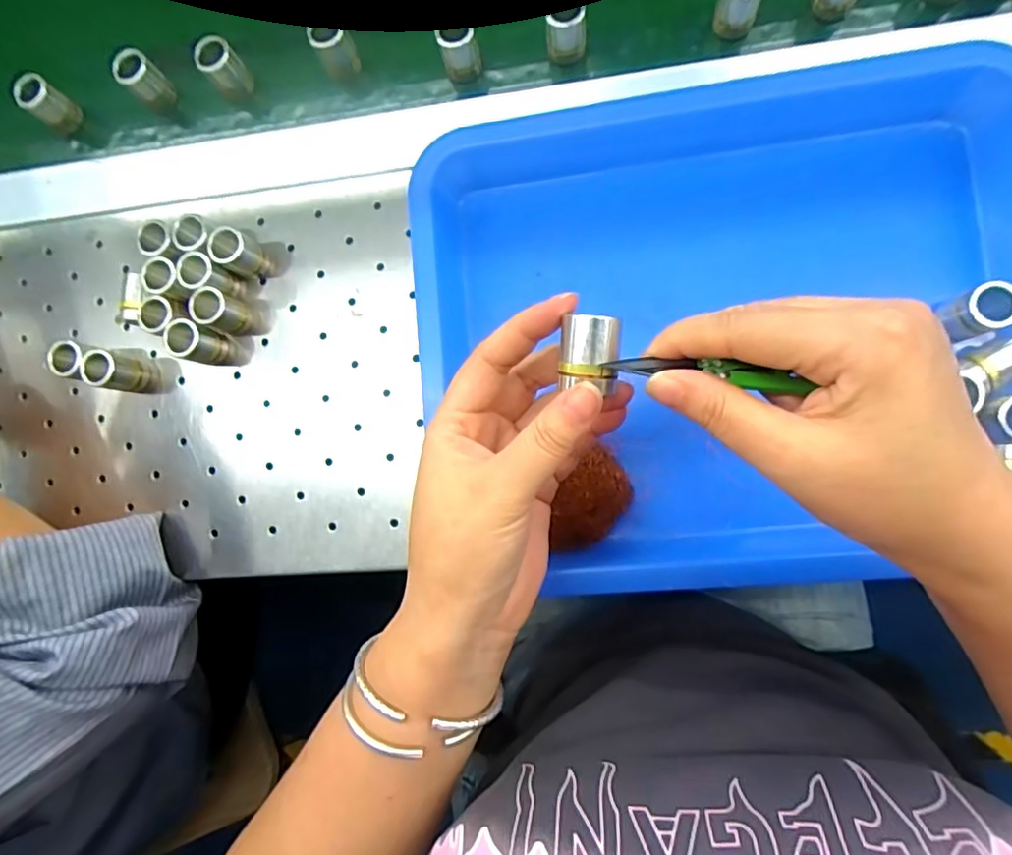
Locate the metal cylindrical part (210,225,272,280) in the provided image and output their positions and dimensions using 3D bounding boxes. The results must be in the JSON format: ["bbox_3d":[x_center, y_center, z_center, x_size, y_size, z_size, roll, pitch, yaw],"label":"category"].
[{"bbox_3d":[-0.163,-0.107,0.345,0.021,0.031,0.021,-1,86,8],"label":"metal cylindrical part"}]

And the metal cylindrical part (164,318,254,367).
[{"bbox_3d":[-0.188,-0.052,0.346,0.024,0.033,0.021,24,90,9],"label":"metal cylindrical part"}]

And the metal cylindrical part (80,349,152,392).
[{"bbox_3d":[-0.243,-0.034,0.352,0.019,0.034,0.022,8,87,9],"label":"metal cylindrical part"}]

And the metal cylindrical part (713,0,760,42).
[{"bbox_3d":[0.133,-0.243,0.320,0.022,0.033,0.021,-1,86,8],"label":"metal cylindrical part"}]

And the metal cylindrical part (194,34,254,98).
[{"bbox_3d":[-0.182,-0.232,0.364,0.018,0.036,0.022,44,93,9],"label":"metal cylindrical part"}]

